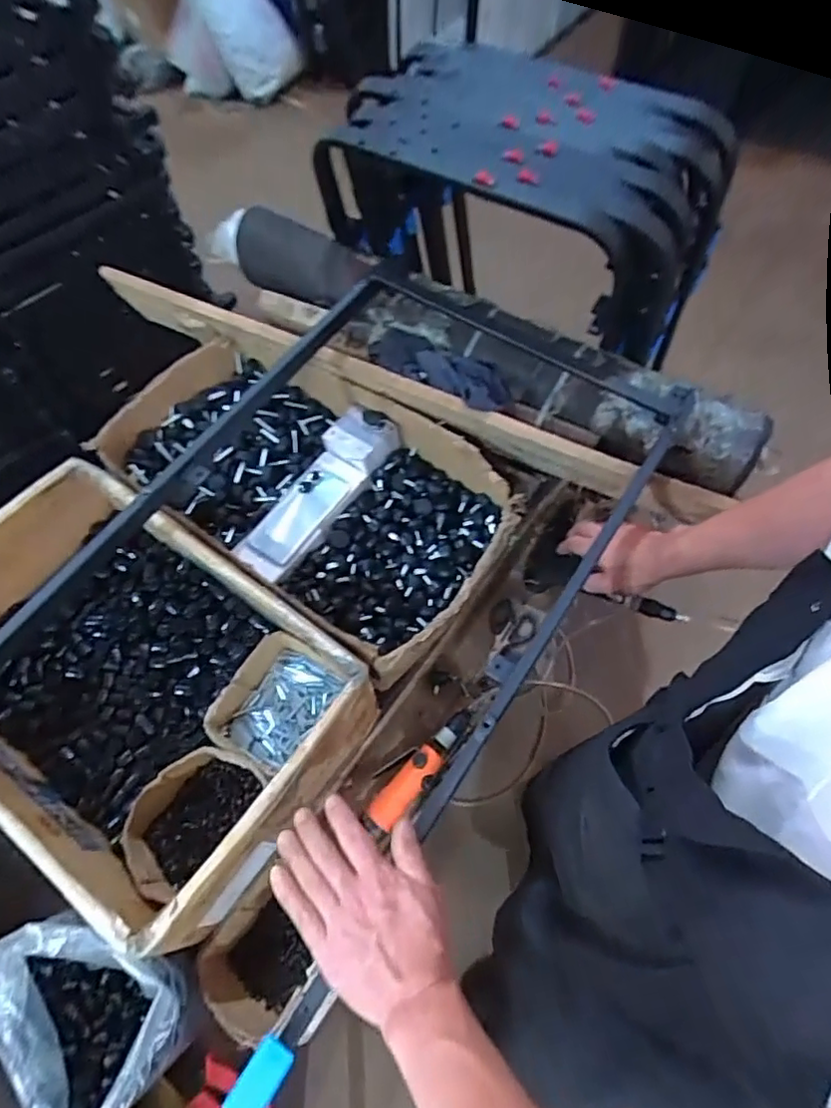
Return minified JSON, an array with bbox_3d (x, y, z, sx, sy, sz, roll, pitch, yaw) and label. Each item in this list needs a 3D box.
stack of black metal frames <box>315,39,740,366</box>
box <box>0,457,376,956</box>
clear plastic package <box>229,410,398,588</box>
[{"bbox_3d":[0.141,-0.518,0.864,0.545,0.214,0.315,27,67,15],"label":"stack of black metal frames"},{"bbox_3d":[-0.357,0.147,0.758,0.549,0.161,0.363,31,68,17],"label":"box"},{"bbox_3d":[-0.141,-0.098,0.889,0.097,0.064,0.279,35,70,18],"label":"clear plastic package"}]

